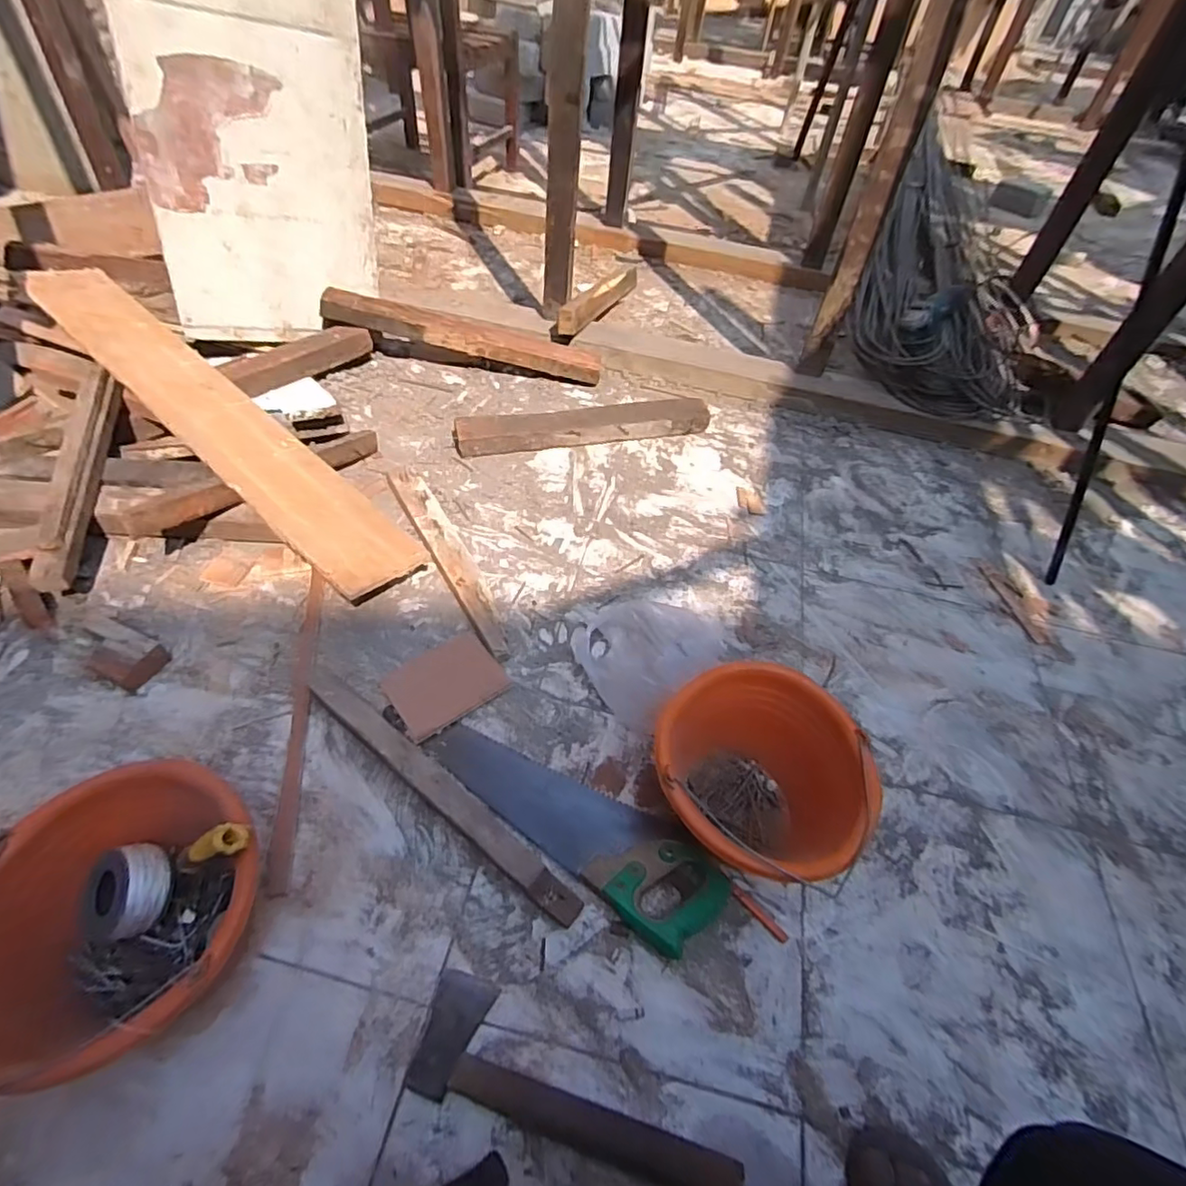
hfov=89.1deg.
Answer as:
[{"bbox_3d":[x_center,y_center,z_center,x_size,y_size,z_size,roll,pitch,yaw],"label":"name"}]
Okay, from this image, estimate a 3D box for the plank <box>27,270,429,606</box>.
[{"bbox_3d":[-0.704,-0.341,1.085,1.081,0.021,0.148,39,52,18],"label":"plank"}]

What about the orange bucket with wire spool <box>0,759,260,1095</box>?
[{"bbox_3d":[-0.452,0.332,0.599,0.250,0.194,0.235,4,49,-4],"label":"orange bucket with wire spool"}]

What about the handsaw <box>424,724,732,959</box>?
[{"bbox_3d":[-0.025,0.281,0.781,0.411,0.039,0.120,34,55,20],"label":"handsaw"}]

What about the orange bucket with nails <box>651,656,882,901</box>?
[{"bbox_3d":[0.193,0.242,0.749,0.243,0.182,0.220,-5,51,-10],"label":"orange bucket with nails"}]

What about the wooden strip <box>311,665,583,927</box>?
[{"bbox_3d":[-0.202,0.247,0.772,0.465,0.068,0.046,34,54,21],"label":"wooden strip"}]

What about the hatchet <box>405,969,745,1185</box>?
[{"bbox_3d":[-0.017,0.488,0.607,0.328,0.040,0.104,15,51,6],"label":"hatchet"}]

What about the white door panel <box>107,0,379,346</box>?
[{"bbox_3d":[-0.653,-0.975,1.151,0.406,0.912,0.033,-10,39,-25],"label":"white door panel"}]

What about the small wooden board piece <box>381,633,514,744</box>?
[{"bbox_3d":[-0.218,0.136,0.901,0.159,0.015,0.123,-32,57,-23],"label":"small wooden board piece"}]

